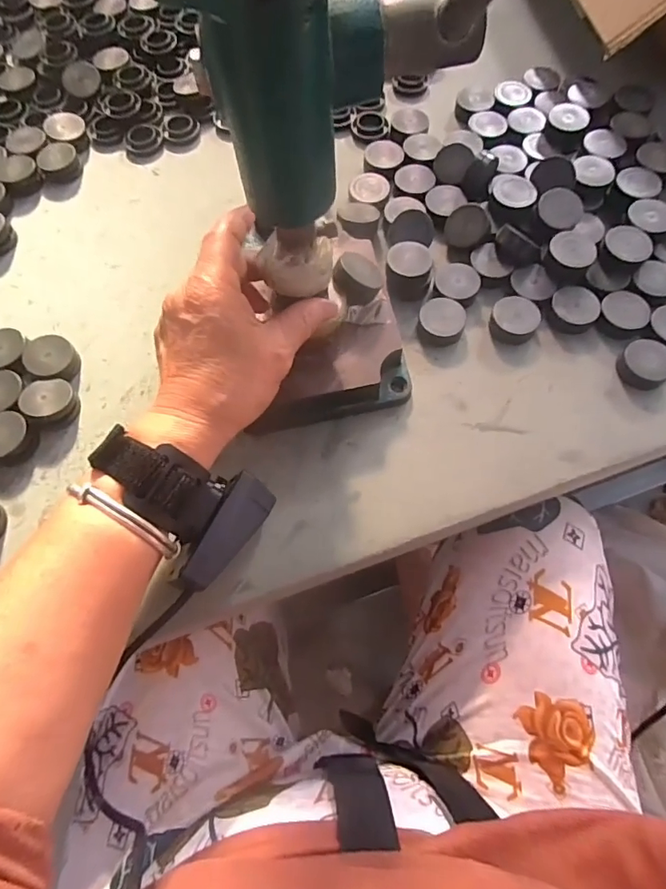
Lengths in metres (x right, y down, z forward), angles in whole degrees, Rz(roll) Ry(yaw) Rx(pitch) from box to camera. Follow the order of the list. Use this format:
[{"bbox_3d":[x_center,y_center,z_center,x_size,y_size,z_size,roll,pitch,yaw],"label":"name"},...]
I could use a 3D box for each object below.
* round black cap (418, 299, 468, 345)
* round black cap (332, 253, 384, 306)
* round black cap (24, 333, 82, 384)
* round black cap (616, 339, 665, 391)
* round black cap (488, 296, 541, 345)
[{"bbox_3d":[0.078,-0.088,0.350,0.032,0.014,0.035,0,68,0],"label":"round black cap"},{"bbox_3d":[0.016,-0.108,0.319,0.027,0.016,0.030,-35,91,-36],"label":"round black cap"},{"bbox_3d":[-0.196,-0.060,0.343,0.033,0.012,0.031,0,68,0],"label":"round black cap"},{"bbox_3d":[0.213,-0.055,0.335,0.035,0.014,0.032,0,68,0],"label":"round black cap"},{"bbox_3d":[0.130,-0.088,0.351,0.032,0.014,0.032,0,68,0],"label":"round black cap"}]

